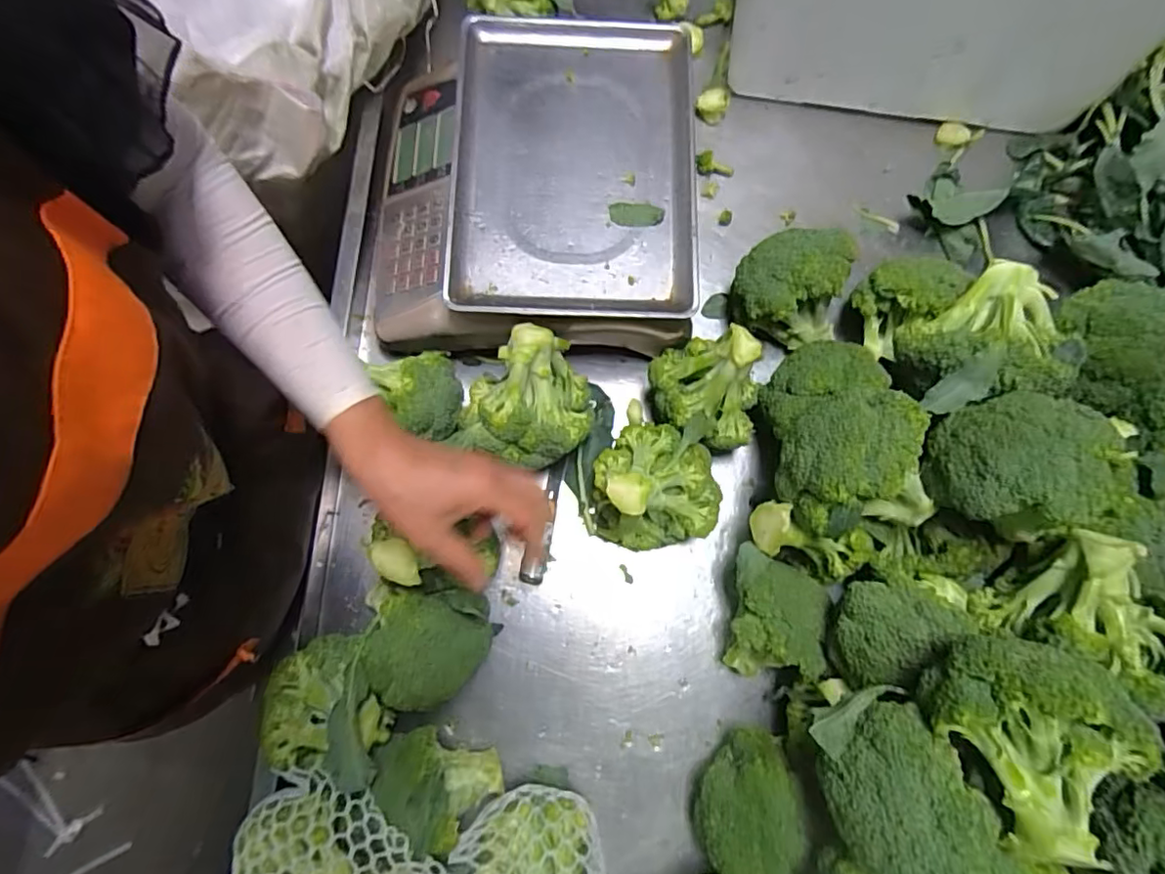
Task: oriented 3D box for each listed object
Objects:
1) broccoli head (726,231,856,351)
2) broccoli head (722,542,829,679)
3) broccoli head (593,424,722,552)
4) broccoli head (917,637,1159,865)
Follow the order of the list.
[{"bbox_3d":[0.223,-0.163,0.617,0.118,0.091,0.105,3,76,0],"label":"broccoli head"},{"bbox_3d":[0.183,0.169,0.554,0.081,0.097,0.113,4,76,0],"label":"broccoli head"},{"bbox_3d":[0.071,0.045,0.569,0.120,0.122,0.120,0,76,-1],"label":"broccoli head"},{"bbox_3d":[0.286,0.184,0.364,0.105,0.090,0.122,-28,78,-8],"label":"broccoli head"}]

